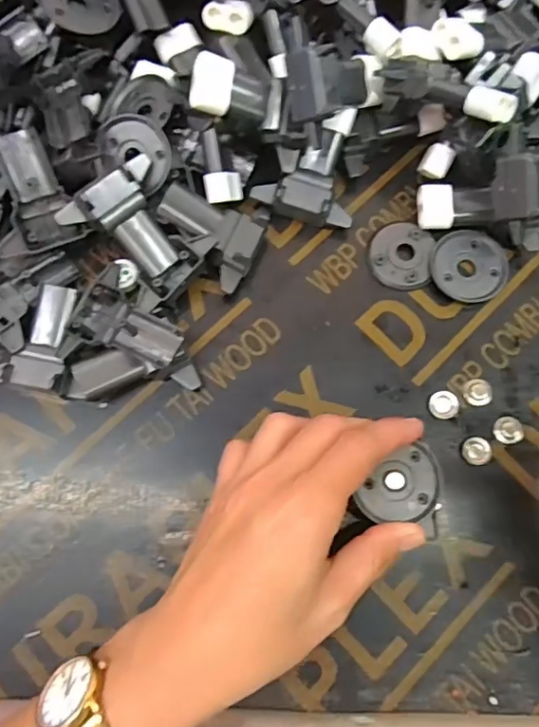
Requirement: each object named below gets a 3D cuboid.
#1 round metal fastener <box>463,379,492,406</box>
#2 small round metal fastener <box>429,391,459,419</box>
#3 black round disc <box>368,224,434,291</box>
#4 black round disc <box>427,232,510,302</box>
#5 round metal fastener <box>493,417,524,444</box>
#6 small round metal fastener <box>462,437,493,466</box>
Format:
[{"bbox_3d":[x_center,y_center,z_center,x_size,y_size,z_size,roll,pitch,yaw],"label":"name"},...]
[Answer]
[{"bbox_3d":[0.115,0.016,0.298,0.015,0.004,0.015,0,77,-1],"label":"round metal fastener"},{"bbox_3d":[0.095,0.022,0.296,0.015,0.004,0.015,0,77,-1],"label":"small round metal fastener"},{"bbox_3d":[0.076,-0.063,0.315,0.035,0.007,0.039,6,77,1],"label":"black round disc"},{"bbox_3d":[0.114,-0.056,0.314,0.042,0.007,0.042,0,77,-1],"label":"black round disc"},{"bbox_3d":[0.129,0.036,0.293,0.016,0.004,0.014,-13,77,-4],"label":"round metal fastener"},{"bbox_3d":[0.111,0.047,0.290,0.015,0.004,0.014,0,77,-1],"label":"small round metal fastener"}]

